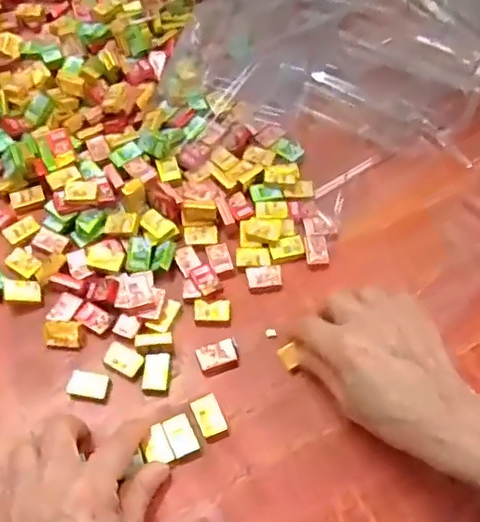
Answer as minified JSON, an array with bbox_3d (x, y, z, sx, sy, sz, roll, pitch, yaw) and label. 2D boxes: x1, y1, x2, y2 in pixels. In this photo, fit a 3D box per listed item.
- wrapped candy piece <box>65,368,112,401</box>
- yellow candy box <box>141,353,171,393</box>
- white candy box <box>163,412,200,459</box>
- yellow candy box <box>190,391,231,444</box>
[{"bbox_3d":[-0.101,0.083,0.409,0.027,0.009,0.018,9,59,4],"label":"wrapped candy piece"},{"bbox_3d":[-0.057,0.076,0.413,0.018,0.008,0.026,3,59,1],"label":"yellow candy box"},{"bbox_3d":[-0.037,0.112,0.391,0.017,0.006,0.026,-21,61,-13],"label":"white candy box"},{"bbox_3d":[-0.019,0.102,0.397,0.017,0.009,0.028,-23,62,-14],"label":"yellow candy box"}]

